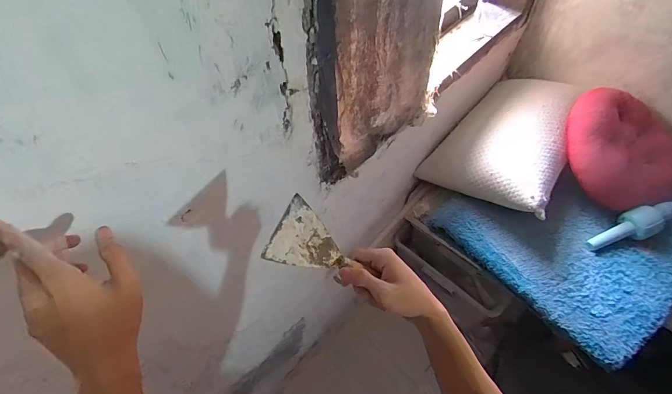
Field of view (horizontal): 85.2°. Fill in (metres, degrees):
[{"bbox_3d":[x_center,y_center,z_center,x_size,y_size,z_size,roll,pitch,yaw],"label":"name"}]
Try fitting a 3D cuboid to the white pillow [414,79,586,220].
[{"bbox_3d":[0.530,-0.155,1.120,0.349,0.236,0.410,36,62,25],"label":"white pillow"}]

